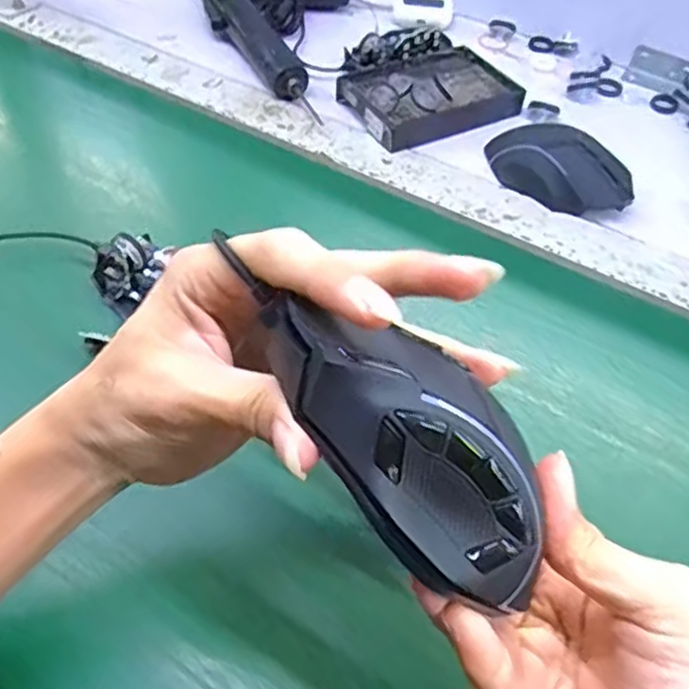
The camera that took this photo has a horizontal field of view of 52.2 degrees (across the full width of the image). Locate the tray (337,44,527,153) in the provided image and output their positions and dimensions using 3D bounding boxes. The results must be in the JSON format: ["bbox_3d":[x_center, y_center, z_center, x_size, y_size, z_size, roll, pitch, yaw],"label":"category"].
[{"bbox_3d":[0.078,-0.216,0.602,0.145,0.029,0.102,-25,55,-22],"label":"tray"}]

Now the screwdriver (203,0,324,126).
[{"bbox_3d":[-0.084,-0.282,0.645,0.034,0.042,0.227,-22,55,-20],"label":"screwdriver"}]

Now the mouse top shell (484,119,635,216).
[{"bbox_3d":[0.165,-0.139,0.542,0.117,0.036,0.060,37,58,25],"label":"mouse top shell"}]

